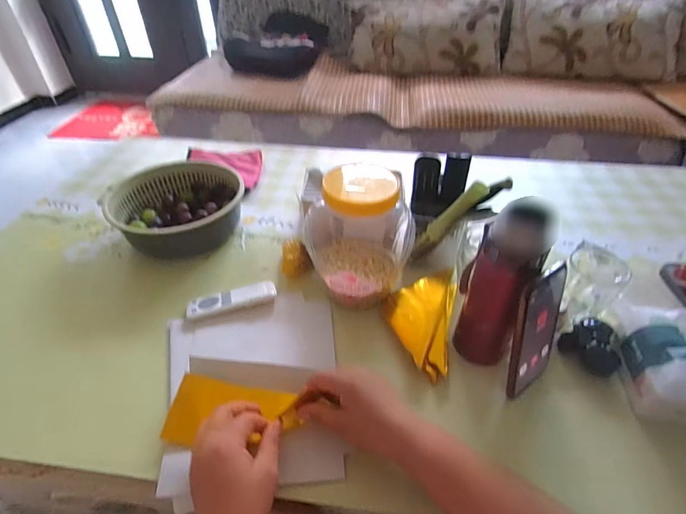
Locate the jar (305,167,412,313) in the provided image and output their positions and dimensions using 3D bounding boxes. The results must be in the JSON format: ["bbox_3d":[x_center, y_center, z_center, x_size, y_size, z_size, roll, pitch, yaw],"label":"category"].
[{"bbox_3d":[0.025,-0.032,0.539,0.133,0.191,0.156,6,42,5],"label":"jar"}]

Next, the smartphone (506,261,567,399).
[{"bbox_3d":[0.216,0.086,0.426,0.079,0.157,0.008,-28,35,-21],"label":"smartphone"}]

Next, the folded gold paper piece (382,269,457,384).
[{"bbox_3d":[0.106,0.085,0.541,0.095,0.031,0.176,12,43,12],"label":"folded gold paper piece"}]

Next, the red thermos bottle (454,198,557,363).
[{"bbox_3d":[0.175,0.033,0.437,0.072,0.227,0.062,20,46,20],"label":"red thermos bottle"}]

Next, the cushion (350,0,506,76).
[{"bbox_3d":[0.354,-0.944,1.621,0.644,0.238,0.311,2,42,2],"label":"cushion"}]

